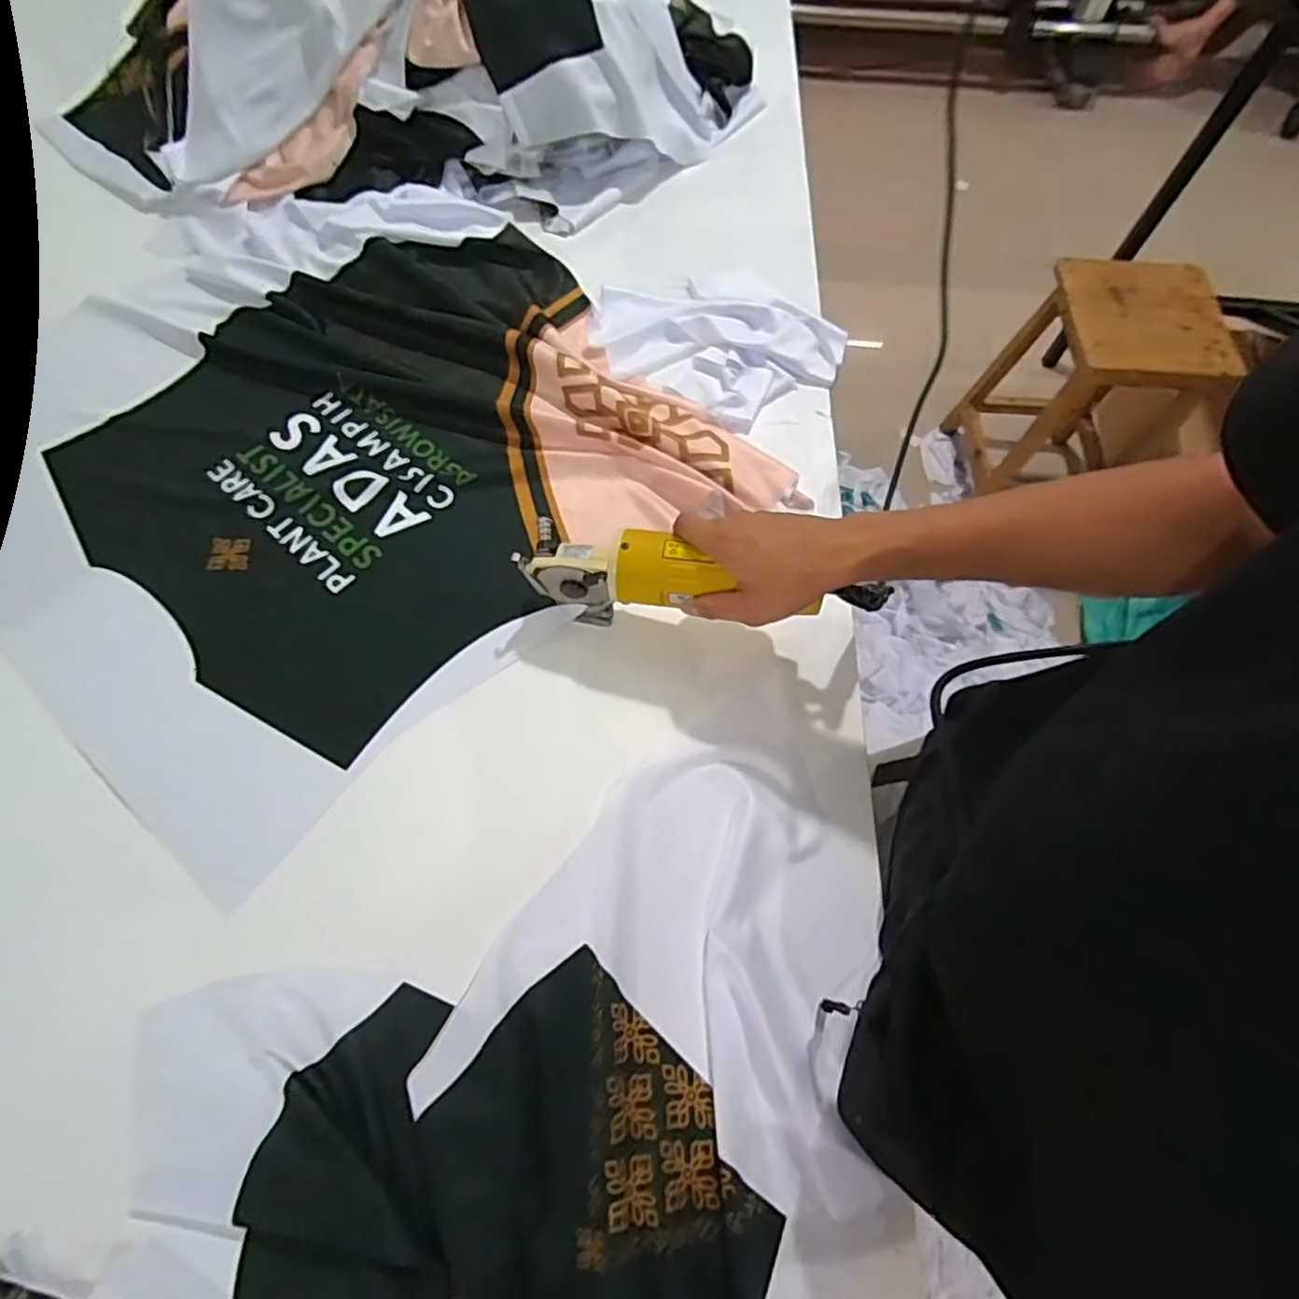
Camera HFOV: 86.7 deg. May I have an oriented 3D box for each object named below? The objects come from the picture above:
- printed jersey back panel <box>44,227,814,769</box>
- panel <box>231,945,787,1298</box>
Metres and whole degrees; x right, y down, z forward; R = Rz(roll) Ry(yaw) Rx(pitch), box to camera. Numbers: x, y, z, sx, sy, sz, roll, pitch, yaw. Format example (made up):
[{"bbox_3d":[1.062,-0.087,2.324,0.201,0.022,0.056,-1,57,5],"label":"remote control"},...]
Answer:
[{"bbox_3d":[-0.233,-0.195,0.674,0.526,0.037,0.505,-39,72,-18],"label":"printed jersey back panel"},{"bbox_3d":[-0.087,0.358,0.433,0.315,0.035,0.281,26,66,10],"label":"panel"}]

